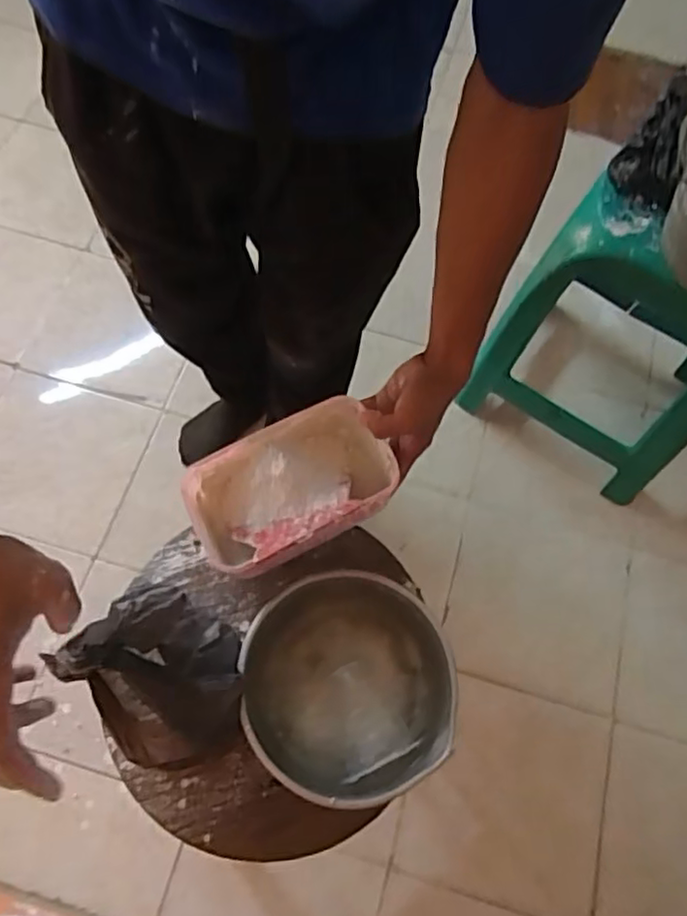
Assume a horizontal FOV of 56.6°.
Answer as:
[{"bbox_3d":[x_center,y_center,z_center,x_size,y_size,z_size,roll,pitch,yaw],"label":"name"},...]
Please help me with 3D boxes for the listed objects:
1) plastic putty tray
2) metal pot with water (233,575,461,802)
[{"bbox_3d":[-0.047,0.033,0.606,0.187,0.072,0.120,-27,69,-14],"label":"plastic putty tray"},{"bbox_3d":[0.002,0.198,0.579,0.177,0.072,0.196,-11,68,-8],"label":"metal pot with water"}]

